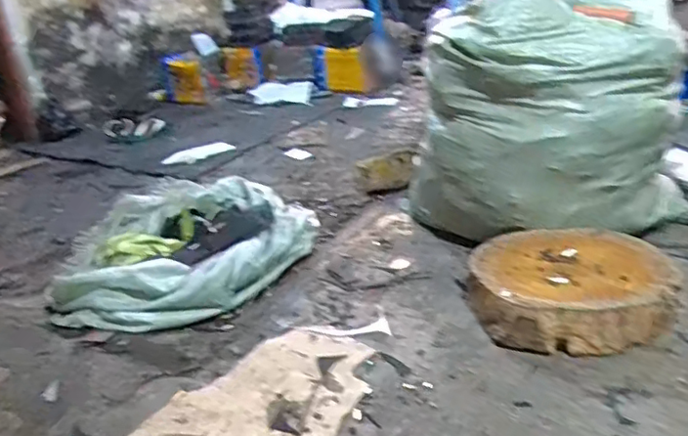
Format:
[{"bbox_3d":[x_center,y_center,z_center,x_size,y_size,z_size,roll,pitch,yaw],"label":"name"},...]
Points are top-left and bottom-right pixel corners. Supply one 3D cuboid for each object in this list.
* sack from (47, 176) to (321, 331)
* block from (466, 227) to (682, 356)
[{"bbox_3d":[-0.423,0.062,1.474,0.606,0.146,0.555,2,26,18],"label":"sack"},{"bbox_3d":[0.428,0.128,1.194,0.350,0.091,0.349,-6,25,3],"label":"block"}]

